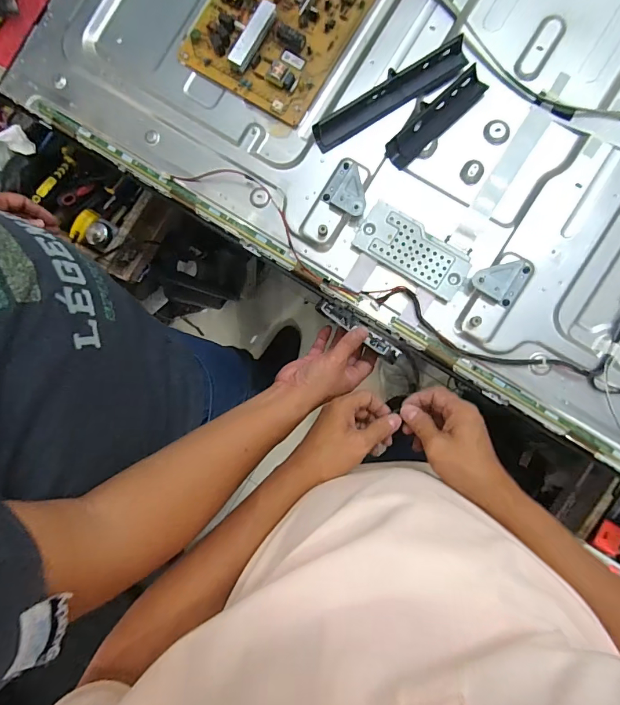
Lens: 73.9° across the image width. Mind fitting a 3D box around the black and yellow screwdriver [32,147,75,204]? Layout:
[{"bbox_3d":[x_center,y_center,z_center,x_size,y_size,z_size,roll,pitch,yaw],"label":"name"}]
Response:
[{"bbox_3d":[-0.432,-0.298,0.700,0.023,0.025,0.107,27,91,5],"label":"black and yellow screwdriver"}]

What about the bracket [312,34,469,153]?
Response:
[{"bbox_3d":[0.100,-0.325,0.520,0.209,0.019,0.033,-30,86,4],"label":"bracket"}]

